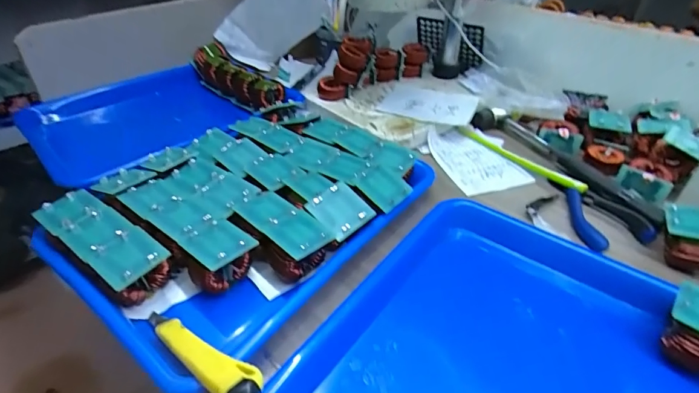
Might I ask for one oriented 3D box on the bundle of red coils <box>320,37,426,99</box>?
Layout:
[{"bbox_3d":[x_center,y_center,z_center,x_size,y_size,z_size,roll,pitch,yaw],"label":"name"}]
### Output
[{"bbox_3d":[0.035,-0.206,0.620,0.193,0.064,0.068,-25,44,-30],"label":"bundle of red coils"}]

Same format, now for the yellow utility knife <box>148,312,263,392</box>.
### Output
[{"bbox_3d":[-0.106,0.109,0.276,0.136,0.019,0.023,9,30,42],"label":"yellow utility knife"}]

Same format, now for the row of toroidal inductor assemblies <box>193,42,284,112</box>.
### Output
[{"bbox_3d":[-0.177,-0.185,0.632,0.050,0.051,0.208,-30,46,-33],"label":"row of toroidal inductor assemblies"}]

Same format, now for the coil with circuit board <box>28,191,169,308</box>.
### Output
[{"bbox_3d":[-0.209,0.043,0.342,0.137,0.043,0.047,23,43,27],"label":"coil with circuit board"}]

